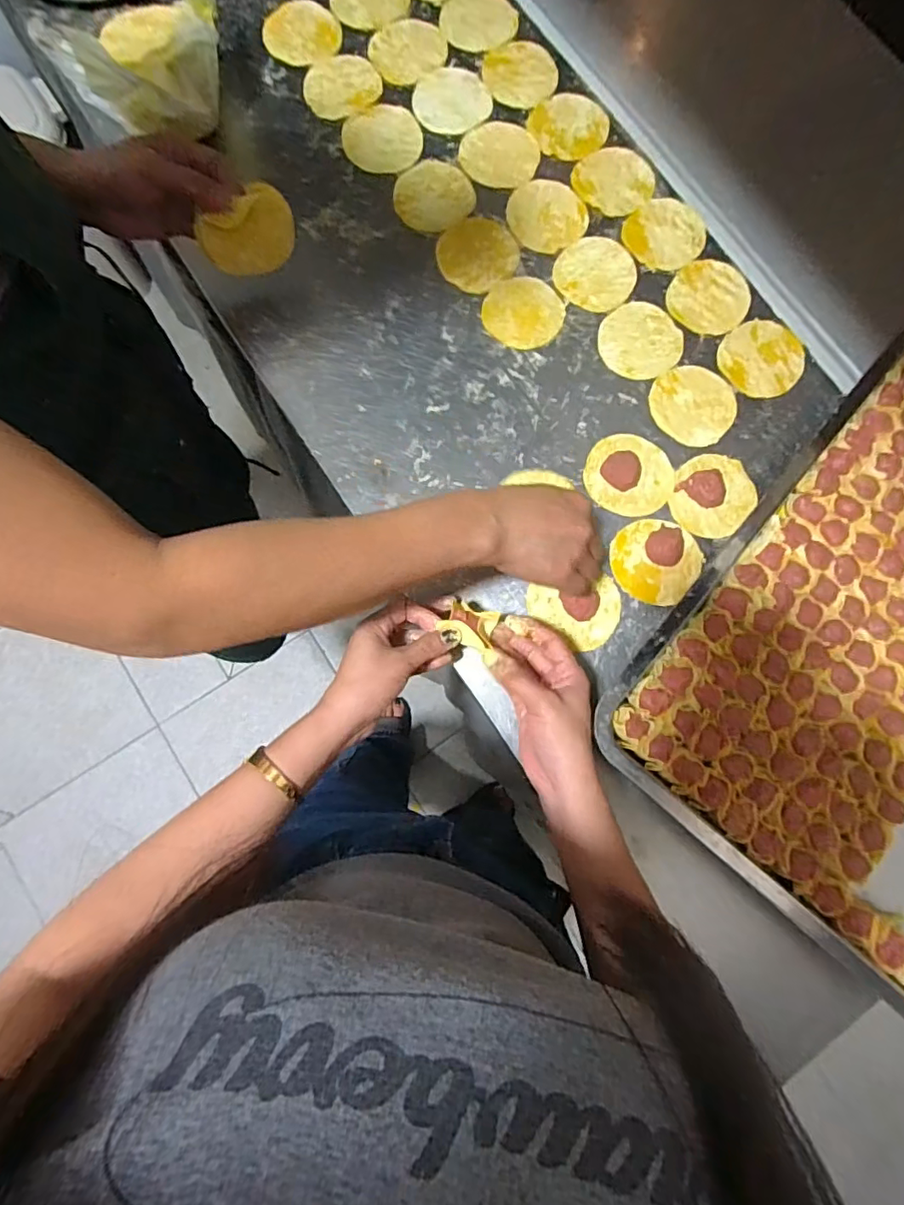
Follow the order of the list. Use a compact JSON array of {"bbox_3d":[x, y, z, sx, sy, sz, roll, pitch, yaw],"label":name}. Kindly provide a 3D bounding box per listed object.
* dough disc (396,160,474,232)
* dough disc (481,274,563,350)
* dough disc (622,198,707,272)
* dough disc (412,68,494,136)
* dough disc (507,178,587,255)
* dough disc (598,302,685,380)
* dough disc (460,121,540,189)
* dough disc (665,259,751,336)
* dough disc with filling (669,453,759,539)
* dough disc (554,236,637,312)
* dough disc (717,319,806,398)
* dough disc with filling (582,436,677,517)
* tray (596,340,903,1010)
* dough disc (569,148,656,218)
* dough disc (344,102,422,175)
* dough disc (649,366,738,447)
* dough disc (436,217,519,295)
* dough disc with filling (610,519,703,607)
[{"bbox_3d":[-0.020,-0.426,0.591,0.081,0.004,0.086,0,76,-2],"label":"dough disc"},{"bbox_3d":[0.073,-0.295,0.570,0.075,0.007,0.077,0,81,0],"label":"dough disc"},{"bbox_3d":[0.224,-0.387,0.592,0.086,0.006,0.079,0,81,0],"label":"dough disc"},{"bbox_3d":[-0.001,-0.550,0.618,0.086,0.005,0.086,0,81,0],"label":"dough disc"},{"bbox_3d":[0.099,-0.409,0.592,0.079,0.004,0.084,0,81,0],"label":"dough disc"},{"bbox_3d":[0.191,-0.266,0.573,0.081,0.004,0.082,0,81,0],"label":"dough disc"},{"bbox_3d":[0.051,-0.483,0.606,0.083,0.004,0.082,0,81,0],"label":"dough disc"},{"bbox_3d":[0.265,-0.314,0.580,0.082,0.006,0.083,0,81,0],"label":"dough disc"},{"bbox_3d":[0.253,-0.103,0.536,0.077,0.018,0.081,0,81,0],"label":"dough disc with filling"},{"bbox_3d":[0.148,-0.339,0.581,0.080,0.004,0.080,0,81,0],"label":"dough disc"},{"bbox_3d":[0.315,-0.249,0.572,0.080,0.006,0.079,0,81,0],"label":"dough disc"},{"bbox_3d":[0.173,-0.125,0.547,0.083,0.007,0.080,0,81,0],"label":"dough disc with filling"},{"bbox_3d":[0.458,0.006,0.508,0.389,0.051,0.623,42,83,6],"label":"tray"},{"bbox_3d":[0.172,-0.451,0.600,0.083,0.004,0.082,0,81,0],"label":"dough disc"},{"bbox_3d":[-0.073,-0.496,0.601,0.086,0.006,0.078,-31,82,-5],"label":"dough disc"},{"bbox_3d":[0.241,-0.198,0.562,0.082,0.004,0.076,0,81,0],"label":"dough disc"},{"bbox_3d":[0.028,-0.358,0.579,0.083,0.008,0.073,-38,83,-6],"label":"dough disc"},{"bbox_3d":[0.191,-0.038,0.527,0.083,0.006,0.076,0,81,0],"label":"dough disc with filling"}]

